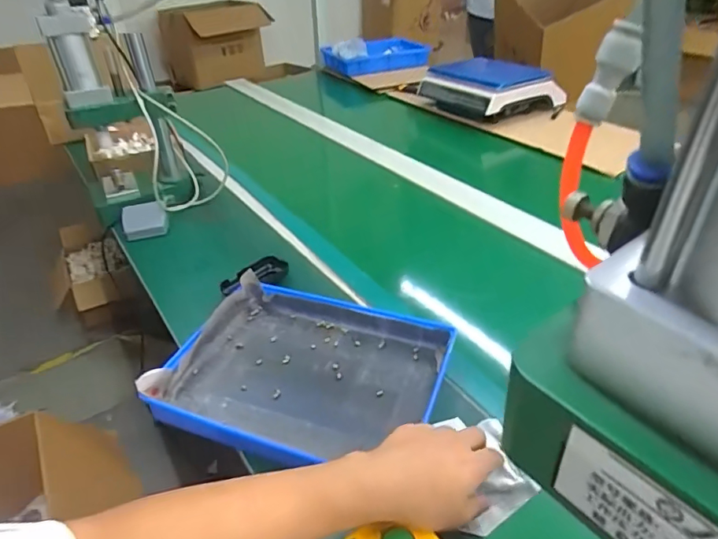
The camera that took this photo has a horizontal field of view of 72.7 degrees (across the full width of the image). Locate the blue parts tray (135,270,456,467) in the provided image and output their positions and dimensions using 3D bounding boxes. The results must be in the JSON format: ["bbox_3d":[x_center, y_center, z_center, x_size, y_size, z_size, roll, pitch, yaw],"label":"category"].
[{"bbox_3d":[-0.062,0.120,0.600,0.319,0.044,0.260,11,37,16],"label":"blue parts tray"}]

